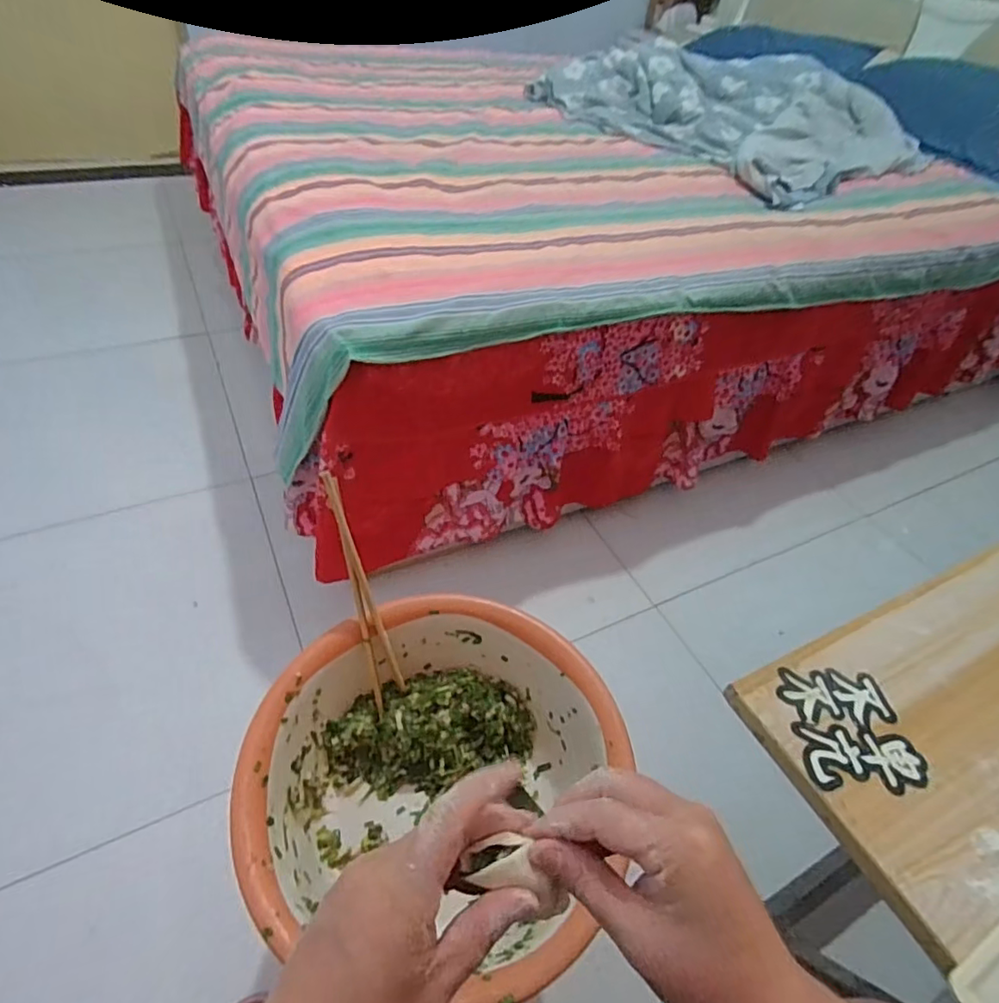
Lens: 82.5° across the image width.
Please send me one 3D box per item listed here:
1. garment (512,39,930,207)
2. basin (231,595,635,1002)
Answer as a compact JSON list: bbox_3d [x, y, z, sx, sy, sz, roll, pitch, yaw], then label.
[{"bbox_3d":[0.617,-1.036,1.479,0.799,0.125,0.840,-26,55,-28],"label":"garment"},{"bbox_3d":[-0.056,0.224,0.472,0.263,0.108,0.257,4,47,-4],"label":"basin"}]

